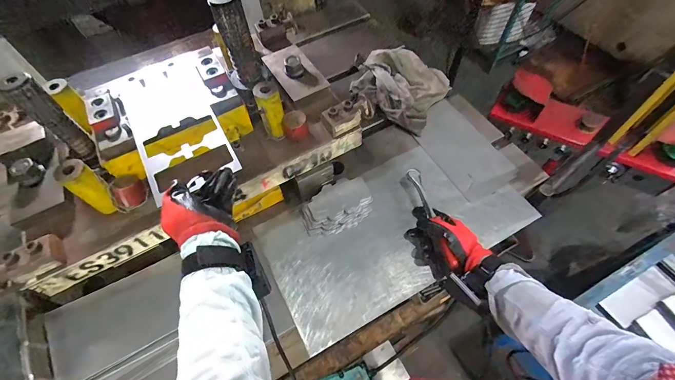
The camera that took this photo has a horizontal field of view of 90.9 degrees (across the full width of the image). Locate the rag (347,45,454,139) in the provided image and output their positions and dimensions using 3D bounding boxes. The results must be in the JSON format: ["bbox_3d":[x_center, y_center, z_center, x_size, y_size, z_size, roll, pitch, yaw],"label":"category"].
[{"bbox_3d":[0.141,-0.251,0.793,0.215,0.077,0.185,28,64,19],"label":"rag"}]

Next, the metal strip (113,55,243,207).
[{"bbox_3d":[-0.258,-0.118,0.527,0.132,0.007,0.291,-28,61,-15],"label":"metal strip"}]

